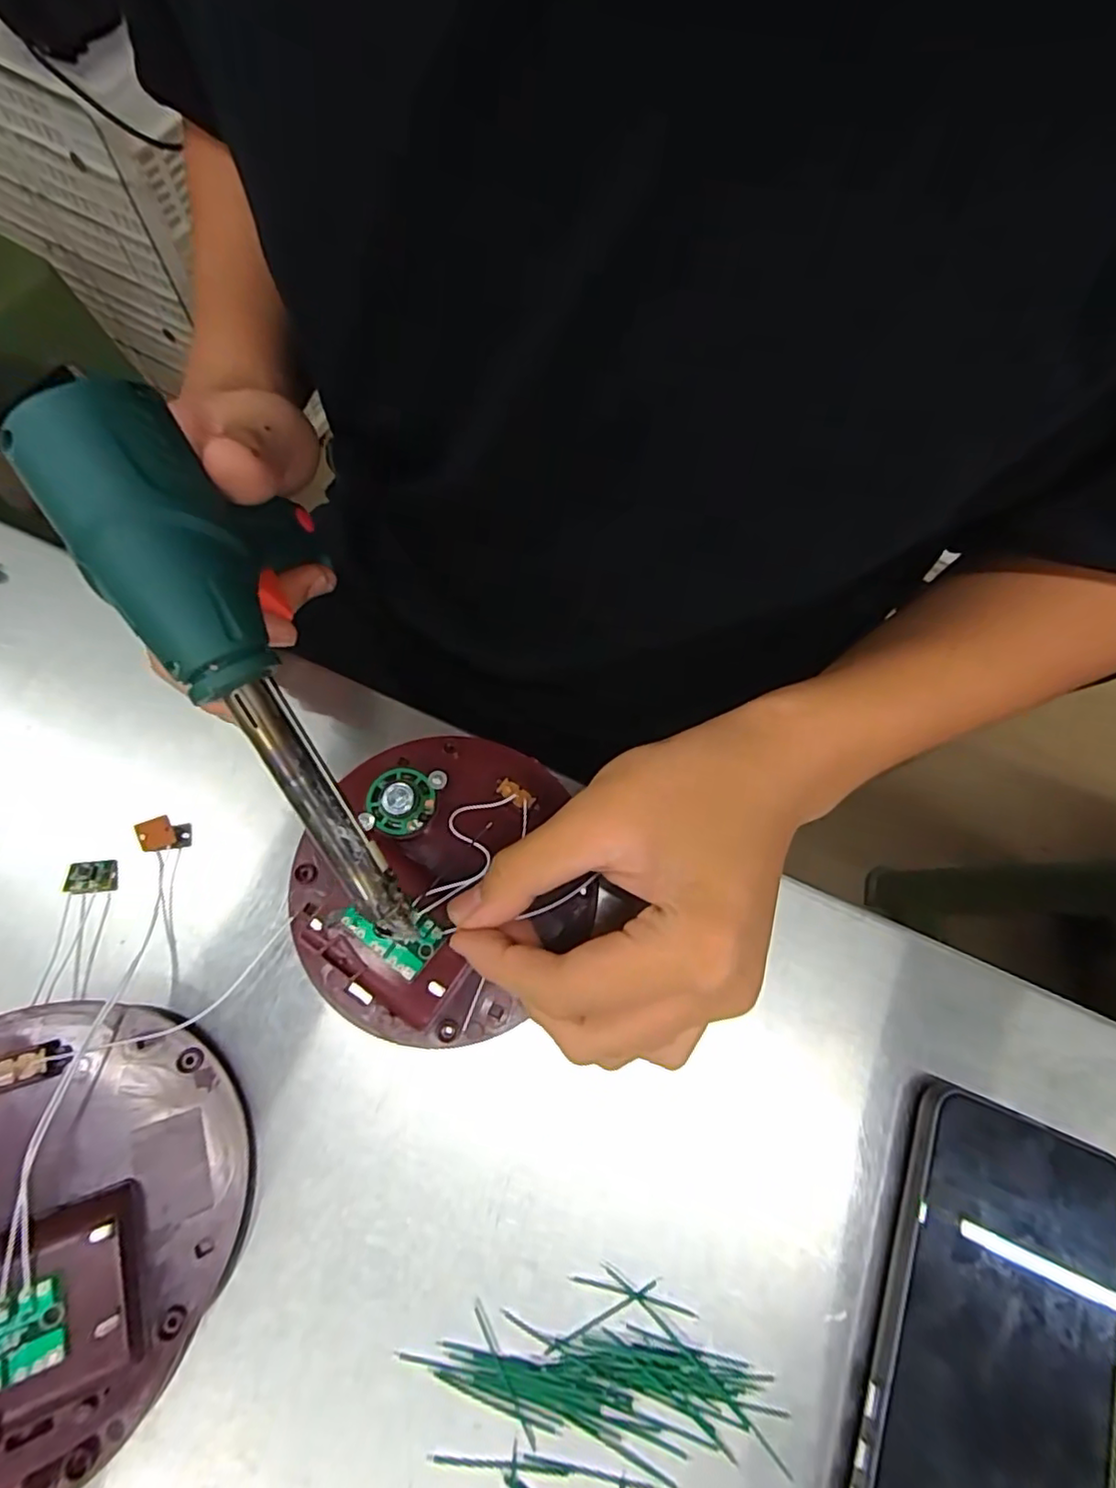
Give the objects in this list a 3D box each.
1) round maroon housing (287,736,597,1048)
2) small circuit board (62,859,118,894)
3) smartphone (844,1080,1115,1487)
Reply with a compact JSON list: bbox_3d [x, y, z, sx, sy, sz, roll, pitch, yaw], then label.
[{"bbox_3d":[-0.046,0.052,0.245,0.110,0.026,0.119,1,72,-2],"label":"round maroon housing"},{"bbox_3d":[-0.185,0.053,0.246,0.017,0.004,0.013,-1,78,-23],"label":"small circuit board"},{"bbox_3d":[0.149,0.214,0.210,0.077,0.013,0.161,23,70,4],"label":"smartphone"}]

